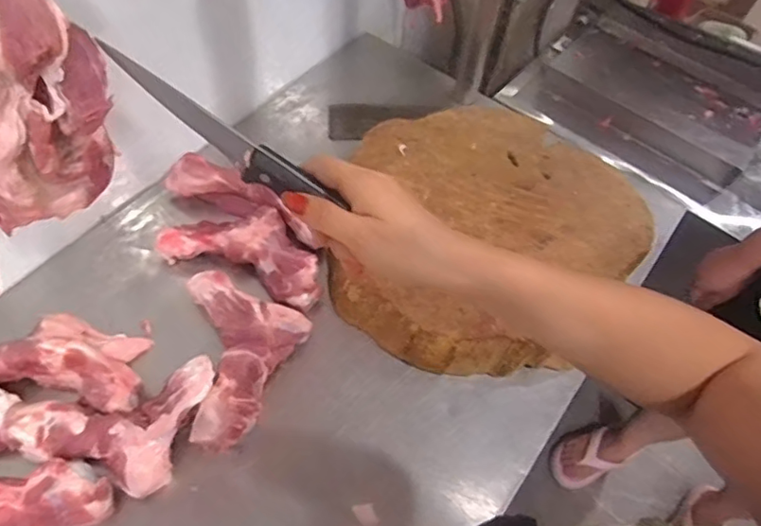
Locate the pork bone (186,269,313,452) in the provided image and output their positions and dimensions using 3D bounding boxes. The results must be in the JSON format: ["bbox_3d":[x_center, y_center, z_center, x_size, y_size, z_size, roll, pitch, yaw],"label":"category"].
[{"bbox_3d":[-0.240,0.139,0.835,0.199,0.065,0.231,23,57,10],"label":"pork bone"}]

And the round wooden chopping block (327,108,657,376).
[{"bbox_3d":[0.187,-0.047,0.976,0.487,0.117,0.484,2,56,-4],"label":"round wooden chopping block"}]

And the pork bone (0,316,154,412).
[{"bbox_3d":[-0.480,0.137,0.806,0.287,0.054,0.138,5,56,-2],"label":"pork bone"}]

